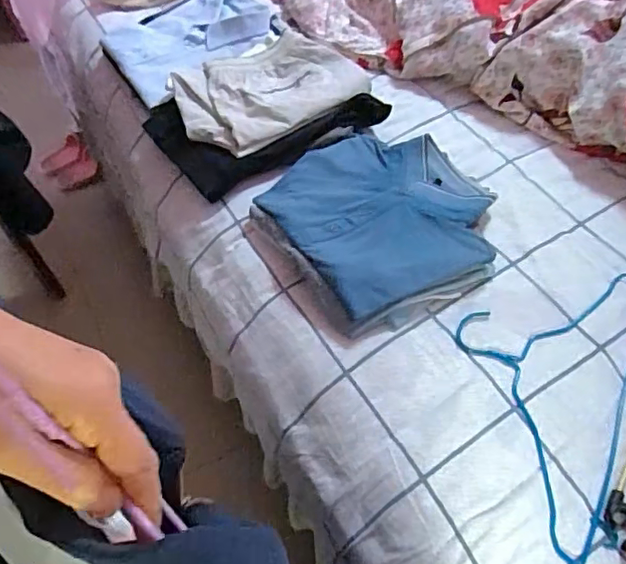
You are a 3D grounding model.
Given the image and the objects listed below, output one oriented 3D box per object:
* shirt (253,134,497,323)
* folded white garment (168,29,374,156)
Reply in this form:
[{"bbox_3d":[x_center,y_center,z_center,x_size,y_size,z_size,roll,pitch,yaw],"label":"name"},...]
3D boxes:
[{"bbox_3d":[0.100,-0.102,0.839,0.279,0.053,0.302,-28,56,-19],"label":"shirt"},{"bbox_3d":[-0.077,-0.328,0.979,0.315,0.041,0.211,-31,57,-20],"label":"folded white garment"}]

